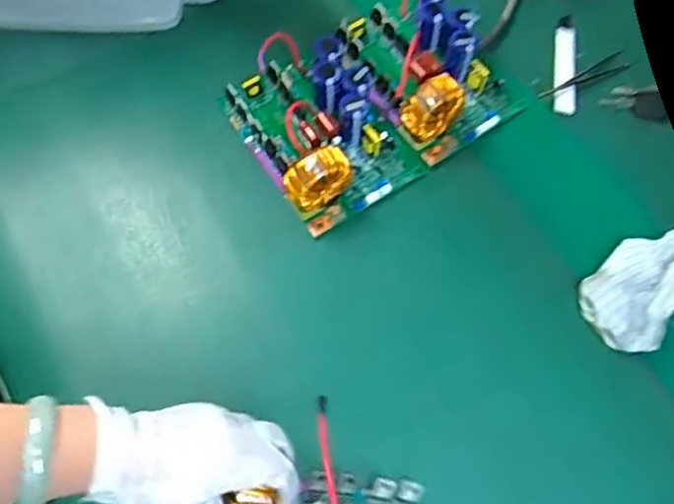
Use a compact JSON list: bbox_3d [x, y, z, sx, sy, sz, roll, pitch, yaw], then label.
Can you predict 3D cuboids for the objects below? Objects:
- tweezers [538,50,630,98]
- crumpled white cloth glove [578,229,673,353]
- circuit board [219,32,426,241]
[{"bbox_3d":[0.283,-0.199,0.777,0.125,0.004,0.023,-27,69,-12],"label":"tweezers"},{"bbox_3d":[0.290,0.037,0.651,0.126,0.029,0.082,-39,72,-16],"label":"crumpled white cloth glove"},{"bbox_3d":[-0.015,-0.135,0.707,0.149,0.060,0.195,-31,70,-13],"label":"circuit board"}]

